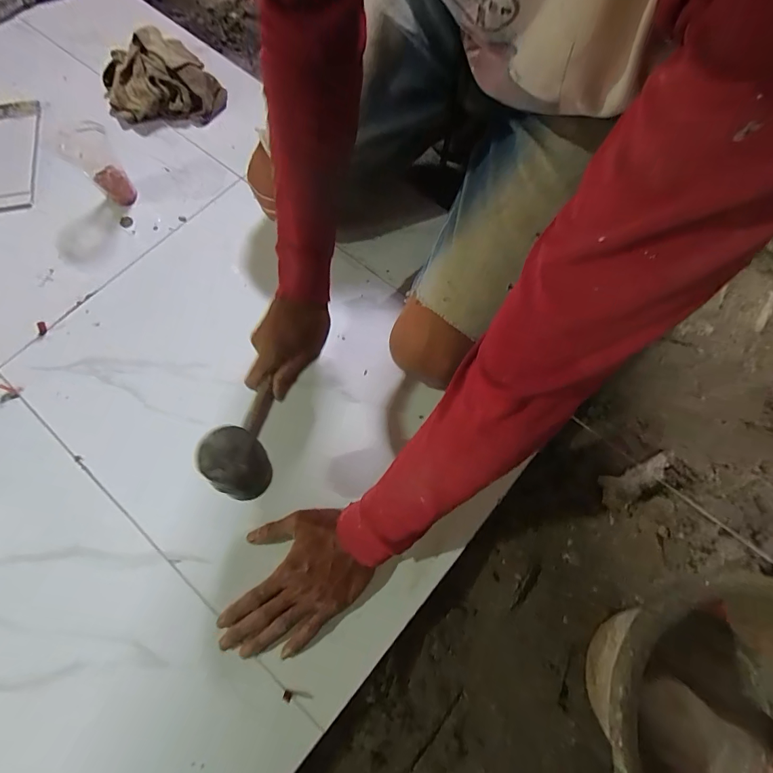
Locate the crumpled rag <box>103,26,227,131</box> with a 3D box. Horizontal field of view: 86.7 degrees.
[{"bbox_3d":[-0.375,-0.505,0.670,0.180,0.058,0.175,-25,75,-10],"label":"crumpled rag"}]

